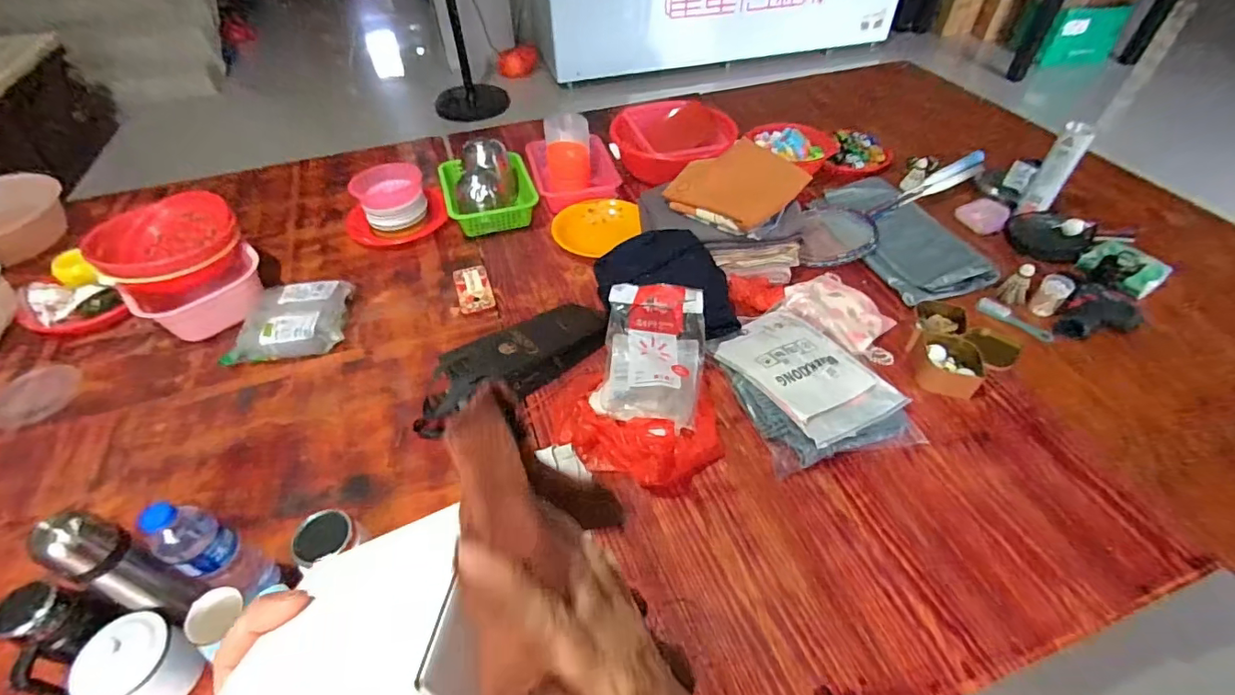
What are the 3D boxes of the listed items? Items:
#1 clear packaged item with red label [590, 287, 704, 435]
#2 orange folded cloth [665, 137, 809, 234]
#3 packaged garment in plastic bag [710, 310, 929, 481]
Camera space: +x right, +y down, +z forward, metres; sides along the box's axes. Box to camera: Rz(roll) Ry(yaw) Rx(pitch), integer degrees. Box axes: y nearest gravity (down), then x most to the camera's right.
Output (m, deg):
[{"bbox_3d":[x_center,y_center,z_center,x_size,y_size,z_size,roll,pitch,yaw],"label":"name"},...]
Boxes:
[{"bbox_3d":[0.061,0.012,0.975,0.189,0.144,0.228,6,48,7],"label":"clear packaged item with red label"},{"bbox_3d":[0.268,-0.375,1.197,0.269,0.100,0.209,-30,54,-24],"label":"orange folded cloth"},{"bbox_3d":[0.347,0.054,1.000,0.275,0.068,0.340,-14,49,-11],"label":"packaged garment in plastic bag"}]

